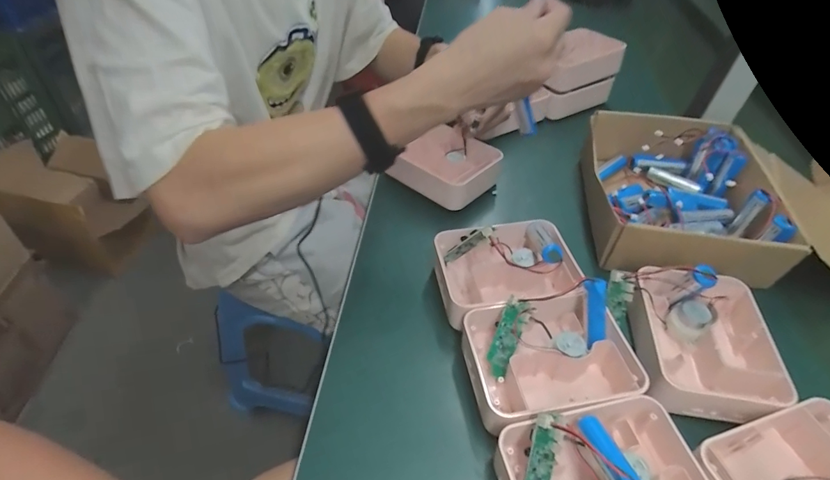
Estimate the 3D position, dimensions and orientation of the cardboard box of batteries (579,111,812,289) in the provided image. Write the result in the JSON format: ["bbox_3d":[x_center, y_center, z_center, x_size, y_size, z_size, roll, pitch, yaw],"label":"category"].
[{"bbox_3d":[0.297,-0.057,0.521,0.181,0.068,0.221,8,44,2],"label":"cardboard box of batteries"}]

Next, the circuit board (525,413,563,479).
[{"bbox_3d":[0.088,0.155,0.315,0.022,0.013,0.070,10,88,4],"label":"circuit board"}]

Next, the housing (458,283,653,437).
[{"bbox_3d":[0.110,0.100,0.384,0.130,0.042,0.102,-7,46,-14],"label":"housing"}]

